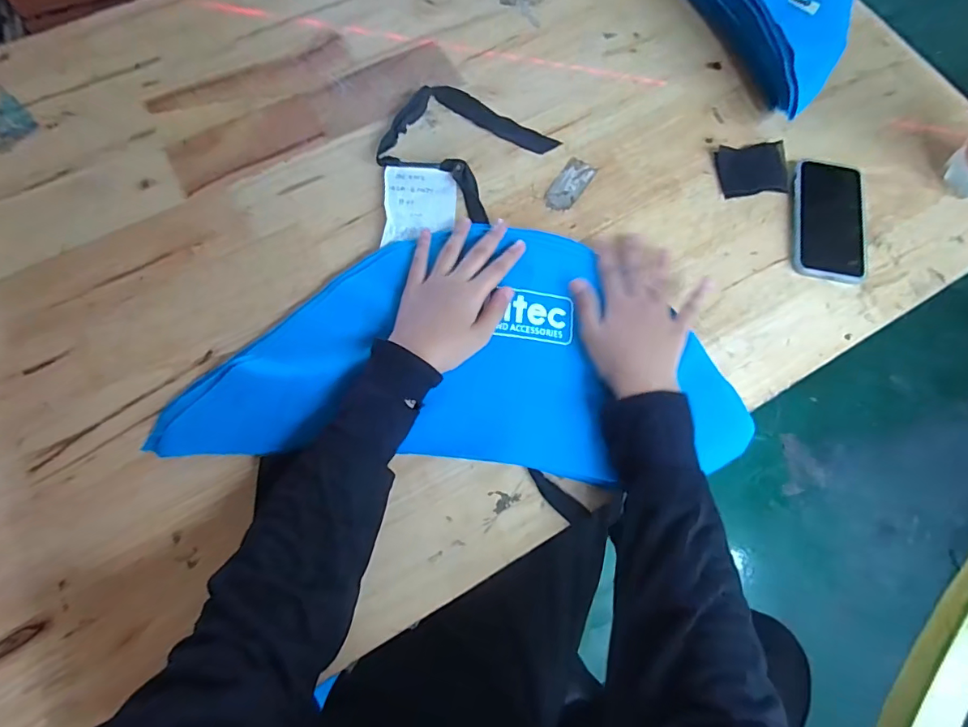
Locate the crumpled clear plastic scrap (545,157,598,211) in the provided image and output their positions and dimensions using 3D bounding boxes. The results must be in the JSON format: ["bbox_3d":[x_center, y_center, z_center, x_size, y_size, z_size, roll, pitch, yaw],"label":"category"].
[{"bbox_3d":[0.096,-0.200,0.538,0.033,0.004,0.071,33,74,9],"label":"crumpled clear plastic scrap"}]

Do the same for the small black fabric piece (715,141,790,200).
[{"bbox_3d":[0.302,-0.220,0.542,0.074,0.008,0.062,0,71,-1],"label":"small black fabric piece"}]

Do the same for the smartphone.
[{"bbox_3d":[0.380,-0.160,0.530,0.079,0.012,0.148,11,71,2],"label":"smartphone"}]

